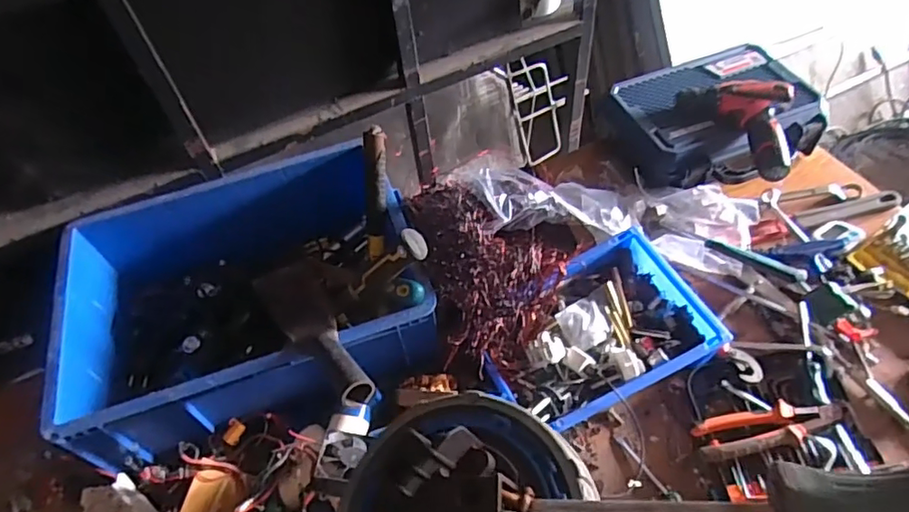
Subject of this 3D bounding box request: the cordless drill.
[{"bbox_3d":[0.482,-0.227,0.983,0.187,0.056,0.193,9,53,12],"label":"cordless drill"}]

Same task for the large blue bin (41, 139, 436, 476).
[{"bbox_3d":[-0.299,0.049,0.867,0.485,0.176,0.430,-17,53,-8],"label":"large blue bin"}]

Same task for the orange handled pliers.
[{"bbox_3d":[0.414,0.224,0.747,0.193,0.031,0.059,-13,52,-5],"label":"orange handled pliers"}]

